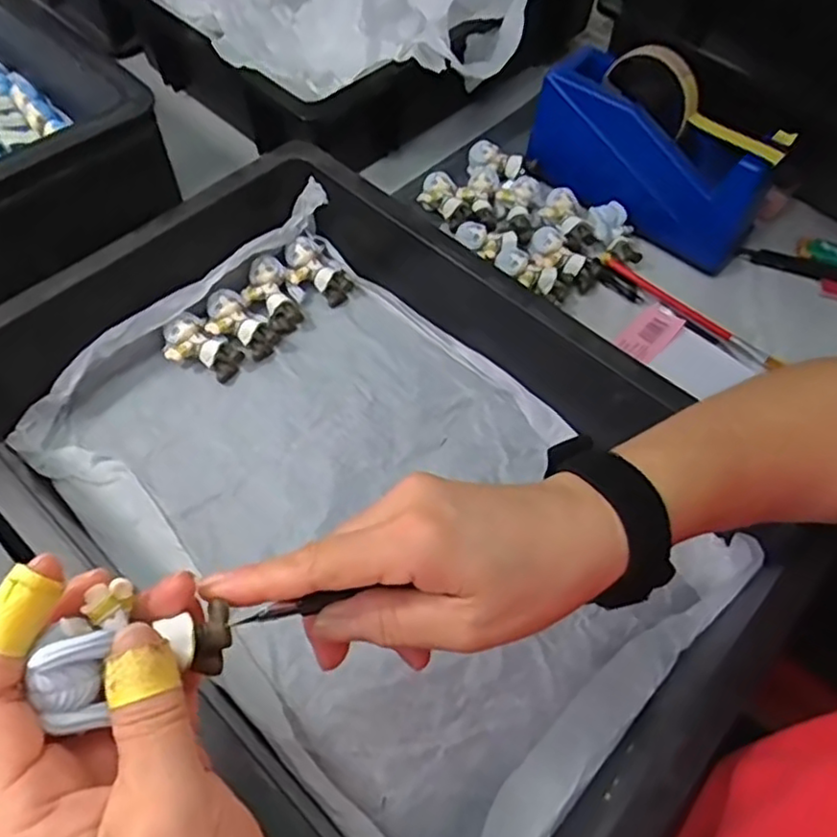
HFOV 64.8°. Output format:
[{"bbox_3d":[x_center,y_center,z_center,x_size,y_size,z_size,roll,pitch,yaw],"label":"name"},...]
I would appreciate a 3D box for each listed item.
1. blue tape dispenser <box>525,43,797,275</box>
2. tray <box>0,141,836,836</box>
[{"bbox_3d":[0.192,-0.223,0.538,0.199,0.115,0.063,38,63,18],"label":"blue tape dispenser"},{"bbox_3d":[-0.043,0.027,0.399,0.464,0.098,0.306,39,64,19],"label":"tray"}]

